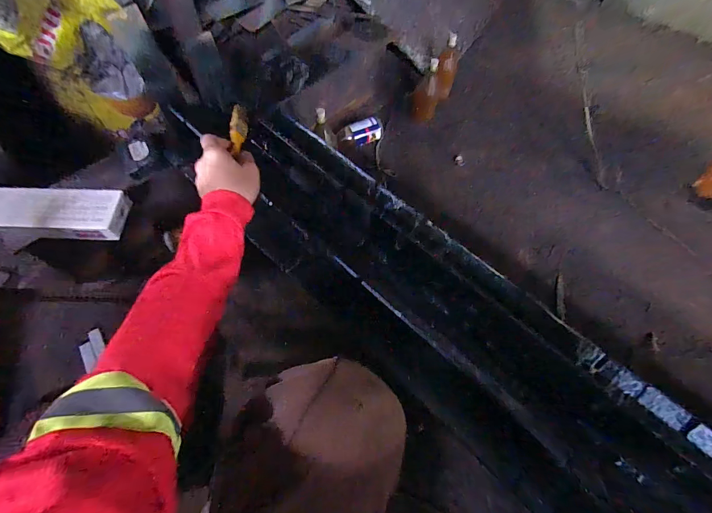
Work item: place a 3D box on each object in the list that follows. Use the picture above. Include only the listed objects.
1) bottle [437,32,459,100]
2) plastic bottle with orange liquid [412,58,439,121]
[{"bbox_3d":[0.262,-0.537,0.993,0.059,0.161,0.052,0,35,-1],"label":"bottle"},{"bbox_3d":[0.199,-0.465,0.969,0.069,0.150,0.055,12,62,5],"label":"plastic bottle with orange liquid"}]

